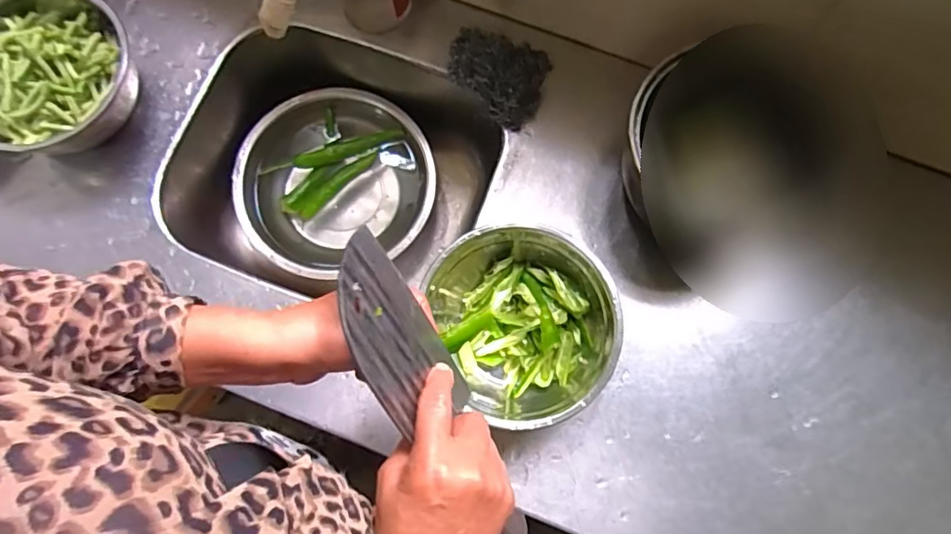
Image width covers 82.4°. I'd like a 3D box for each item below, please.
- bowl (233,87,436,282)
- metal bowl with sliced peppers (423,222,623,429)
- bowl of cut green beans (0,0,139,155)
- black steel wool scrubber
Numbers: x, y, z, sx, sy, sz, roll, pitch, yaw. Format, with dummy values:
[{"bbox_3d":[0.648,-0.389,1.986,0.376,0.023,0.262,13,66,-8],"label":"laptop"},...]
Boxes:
[{"bbox_3d":[-0.190,-0.116,0.760,0.252,0.078,0.241,0,77,-1],"label":"bowl"},{"bbox_3d":[0.056,0.054,0.552,0.176,0.074,0.187,0,77,-1],"label":"metal bowl with sliced peppers"},{"bbox_3d":[-0.475,-0.213,0.603,0.184,0.098,0.190,0,79,-1],"label":"bowl of cut green beans"},{"bbox_3d":[0.022,-0.223,0.628,0.117,0.063,0.078,27,78,5],"label":"black steel wool scrubber"}]

